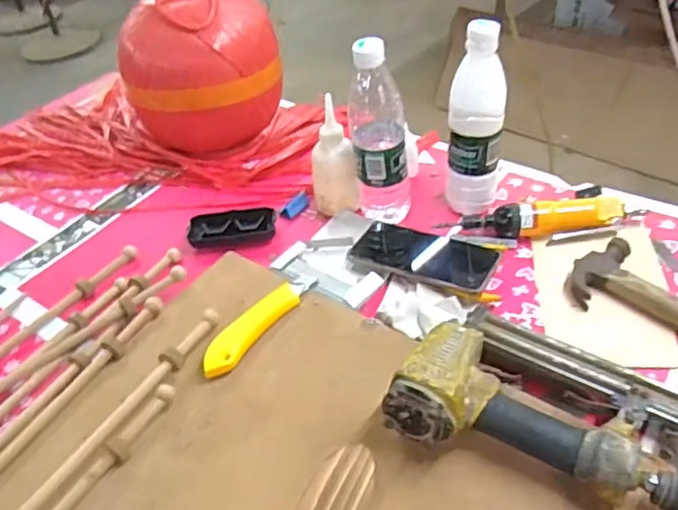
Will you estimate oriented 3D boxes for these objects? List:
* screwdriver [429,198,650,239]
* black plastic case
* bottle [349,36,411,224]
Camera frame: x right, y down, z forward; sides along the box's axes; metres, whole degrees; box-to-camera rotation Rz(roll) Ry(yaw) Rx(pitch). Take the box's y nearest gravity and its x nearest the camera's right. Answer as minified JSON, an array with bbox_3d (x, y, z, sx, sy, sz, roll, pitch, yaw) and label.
[{"bbox_3d":[0.237,-0.043,0.706,0.227,0.032,0.034,-1,42,7],"label":"screwdriver"},{"bbox_3d":[-0.135,-0.034,0.758,0.109,0.023,0.041,-9,41,-2],"label":"black plastic case"},{"bbox_3d":[0.047,-0.138,0.705,0.061,0.227,0.057,-5,41,2],"label":"bottle"}]

